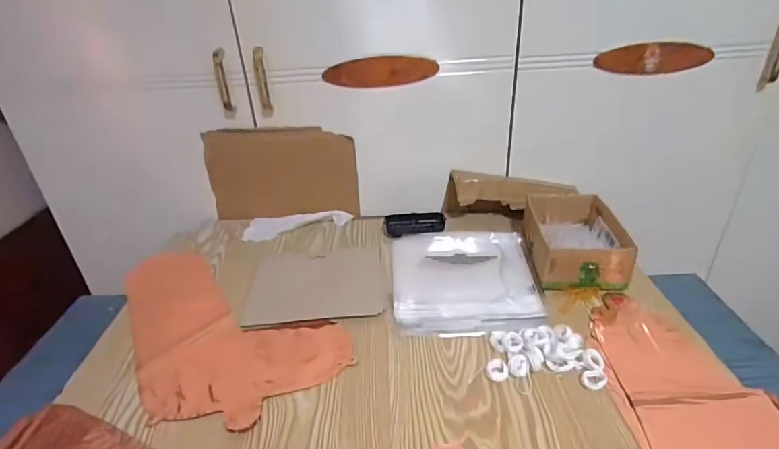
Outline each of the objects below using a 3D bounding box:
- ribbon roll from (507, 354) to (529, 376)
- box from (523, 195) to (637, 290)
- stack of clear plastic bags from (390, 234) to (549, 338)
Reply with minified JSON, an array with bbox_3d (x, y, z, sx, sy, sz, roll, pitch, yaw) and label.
[{"bbox_3d":[0.154,0.168,0.533,0.023,0.008,0.027,7,31,18],"label":"ribbon roll"},{"bbox_3d":[0.293,0.022,0.715,0.133,0.063,0.194,2,30,10],"label":"box"},{"bbox_3d":[0.114,0.077,0.687,0.213,0.020,0.237,-3,30,1],"label":"stack of clear plastic bags"}]

